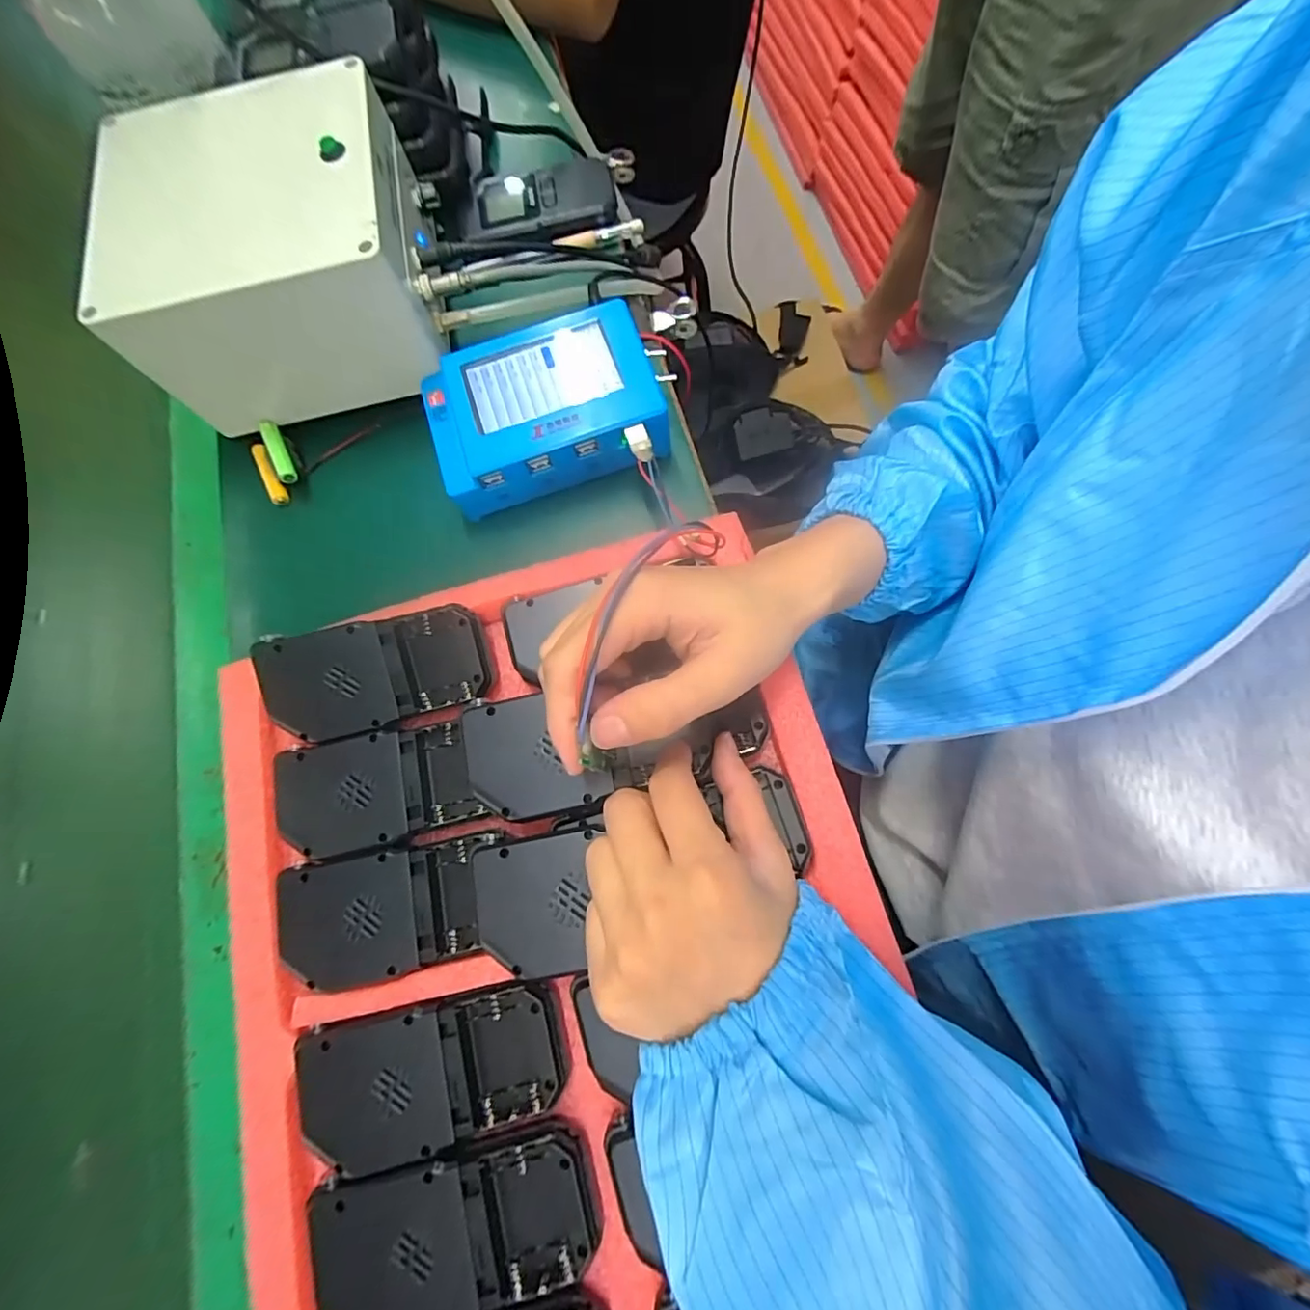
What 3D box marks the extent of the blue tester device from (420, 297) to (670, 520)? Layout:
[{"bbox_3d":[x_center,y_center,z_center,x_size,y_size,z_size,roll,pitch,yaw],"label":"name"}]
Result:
[{"bbox_3d":[-0.068,-0.150,0.344,0.139,0.048,0.098,-15,72,-3],"label":"blue tester device"}]

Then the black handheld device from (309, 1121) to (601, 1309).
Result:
[{"bbox_3d":[-0.083,0.241,0.230,0.114,0.013,0.056,-12,72,-2],"label":"black handheld device"}]

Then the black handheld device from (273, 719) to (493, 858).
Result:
[{"bbox_3d":[-0.144,0.069,0.285,0.102,0.014,0.056,-10,72,-1],"label":"black handheld device"}]

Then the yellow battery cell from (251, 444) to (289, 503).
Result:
[{"bbox_3d":[-0.258,-0.122,0.368,0.013,0.009,0.047,-27,73,-6],"label":"yellow battery cell"}]

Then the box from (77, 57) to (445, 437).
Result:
[{"bbox_3d":[-0.227,-0.244,0.350,0.157,0.112,0.155,-12,72,-2],"label":"box"}]

